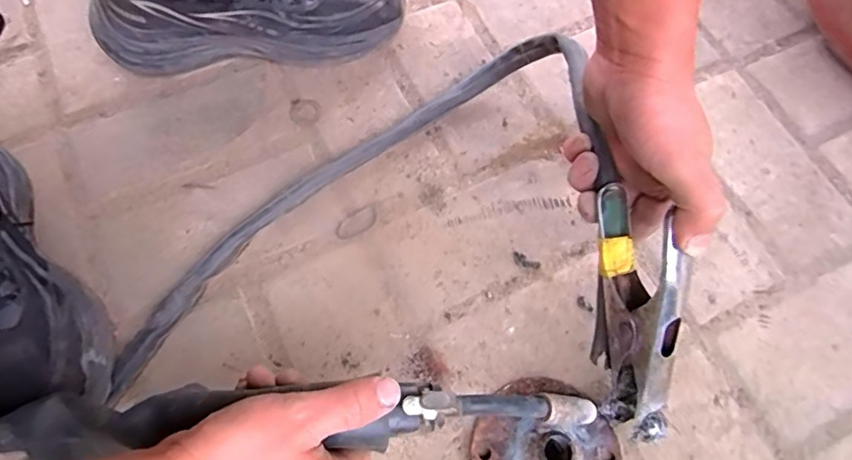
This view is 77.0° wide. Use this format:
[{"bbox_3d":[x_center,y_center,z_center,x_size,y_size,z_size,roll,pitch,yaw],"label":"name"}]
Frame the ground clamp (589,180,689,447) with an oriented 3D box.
[{"bbox_3d":[0.136,0.056,0.342,0.034,0.069,0.160,-6,99,-3],"label":"ground clamp"}]

